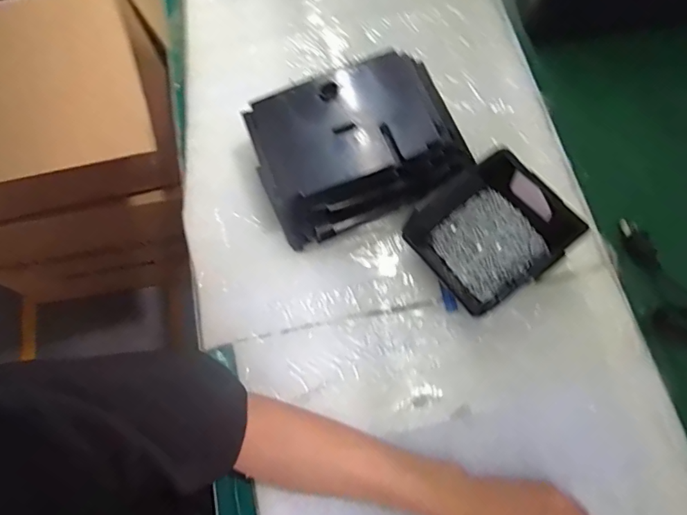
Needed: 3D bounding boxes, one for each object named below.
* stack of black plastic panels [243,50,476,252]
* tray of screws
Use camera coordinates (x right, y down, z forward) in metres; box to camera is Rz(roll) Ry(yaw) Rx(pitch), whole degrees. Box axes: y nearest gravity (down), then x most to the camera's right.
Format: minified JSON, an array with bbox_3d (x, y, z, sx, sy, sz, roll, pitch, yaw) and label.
[{"bbox_3d":[0.014,-0.114,0.524,0.202,0.082,0.153,-21,71,-5],"label":"stack of black plastic panels"},{"bbox_3d":[0.143,-0.023,0.488,0.131,0.065,0.126,-36,73,-10],"label":"tray of screws"}]

